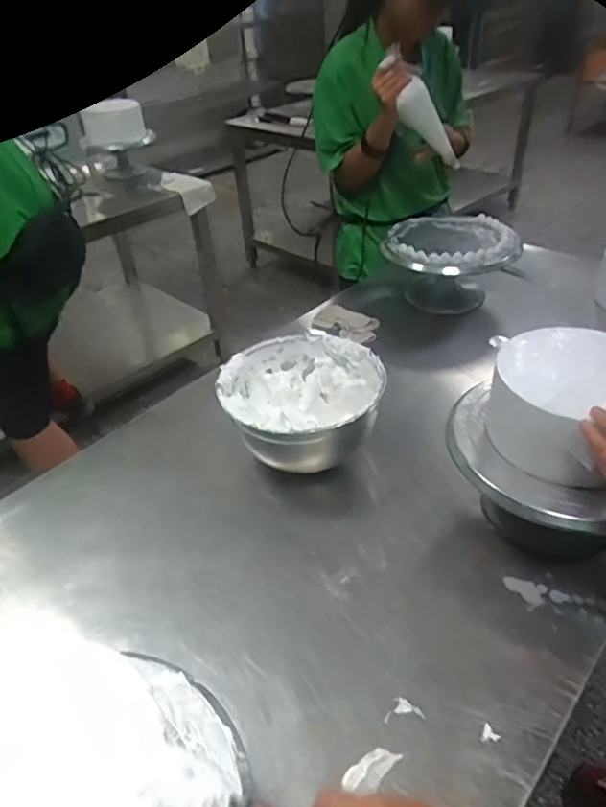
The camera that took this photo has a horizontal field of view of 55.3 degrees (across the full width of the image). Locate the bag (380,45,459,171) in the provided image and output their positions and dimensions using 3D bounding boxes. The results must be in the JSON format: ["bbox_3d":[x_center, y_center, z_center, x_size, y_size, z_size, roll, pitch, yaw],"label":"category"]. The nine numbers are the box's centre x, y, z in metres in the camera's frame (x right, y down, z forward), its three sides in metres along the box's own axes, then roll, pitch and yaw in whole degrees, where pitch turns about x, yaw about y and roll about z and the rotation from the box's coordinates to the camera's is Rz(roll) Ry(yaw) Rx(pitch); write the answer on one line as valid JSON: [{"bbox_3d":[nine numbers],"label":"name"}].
[{"bbox_3d":[0.228,-0.563,1.118,0.075,0.255,0.078,-24,20,38],"label":"bag"}]

